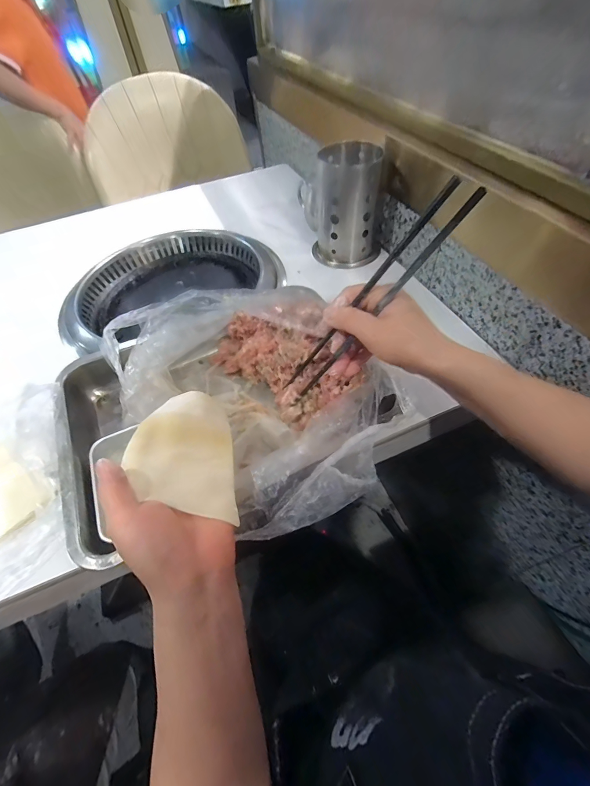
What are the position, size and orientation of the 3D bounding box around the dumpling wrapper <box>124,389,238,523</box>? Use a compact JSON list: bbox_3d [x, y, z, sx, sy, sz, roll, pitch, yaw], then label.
[{"bbox_3d":[-0.092,0.049,0.283,0.082,0.012,0.111,3,53,-17],"label":"dumpling wrapper"}]

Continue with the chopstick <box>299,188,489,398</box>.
[{"bbox_3d":[0.069,-0.067,0.306,0.013,0.234,0.010,12,44,-34],"label":"chopstick"}]

